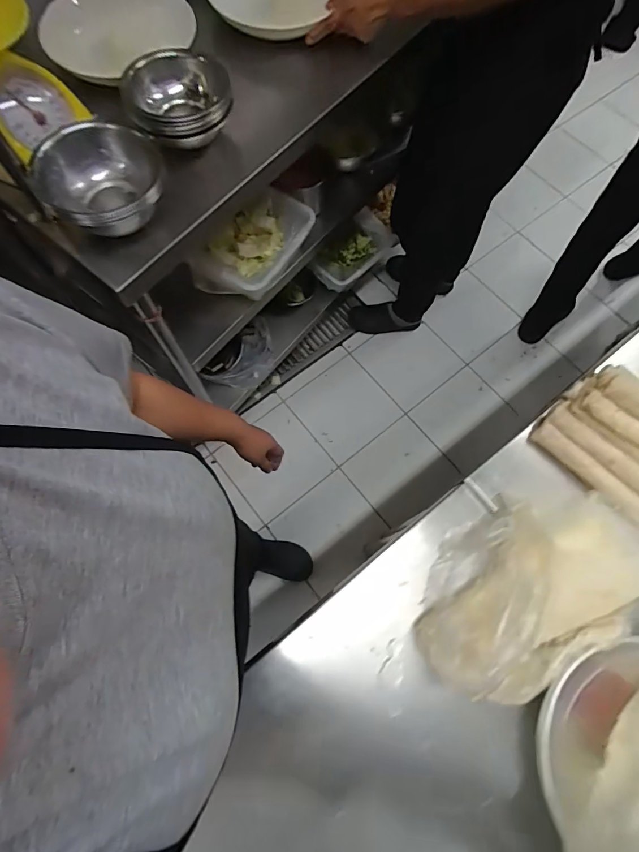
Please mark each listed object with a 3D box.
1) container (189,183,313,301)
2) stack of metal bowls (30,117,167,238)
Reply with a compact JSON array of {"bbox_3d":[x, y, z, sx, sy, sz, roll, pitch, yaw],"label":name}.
[{"bbox_3d":[-0.142,-0.407,0.975,0.185,0.101,0.284,25,72,8],"label":"container"},{"bbox_3d":[-0.308,-0.347,0.601,0.165,0.075,0.176,2,71,0],"label":"stack of metal bowls"}]

